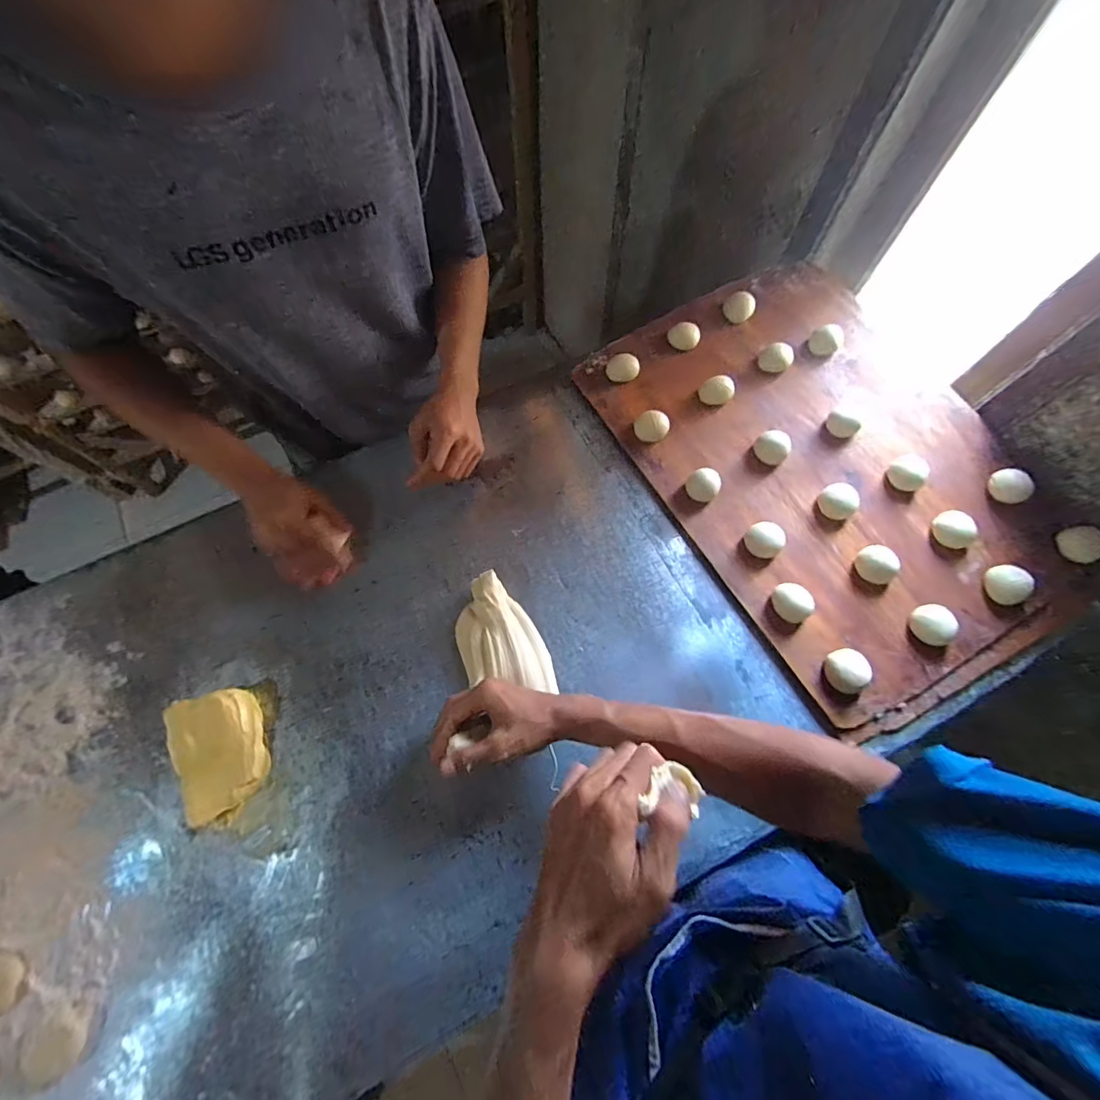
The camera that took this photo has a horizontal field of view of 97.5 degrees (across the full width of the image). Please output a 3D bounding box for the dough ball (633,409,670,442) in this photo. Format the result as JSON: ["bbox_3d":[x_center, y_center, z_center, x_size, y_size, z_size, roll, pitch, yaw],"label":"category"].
[{"bbox_3d":[0.132,-0.161,0.627,0.042,0.024,0.038,19,72,8],"label":"dough ball"}]

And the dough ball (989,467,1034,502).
[{"bbox_3d":[0.562,-0.079,0.585,0.035,0.029,0.043,-29,72,-8],"label":"dough ball"}]

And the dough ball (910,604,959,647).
[{"bbox_3d":[0.420,0.083,0.529,0.039,0.025,0.042,-1,70,2],"label":"dough ball"}]

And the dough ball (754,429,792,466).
[{"bbox_3d":[0.282,-0.129,0.614,0.041,0.024,0.040,-1,70,2],"label":"dough ball"}]

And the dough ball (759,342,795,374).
[{"bbox_3d":[0.307,-0.260,0.656,0.040,0.028,0.035,28,74,11],"label":"dough ball"}]

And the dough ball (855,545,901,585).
[{"bbox_3d":[0.375,0.017,0.554,0.036,0.025,0.043,-29,72,-8],"label":"dough ball"}]

